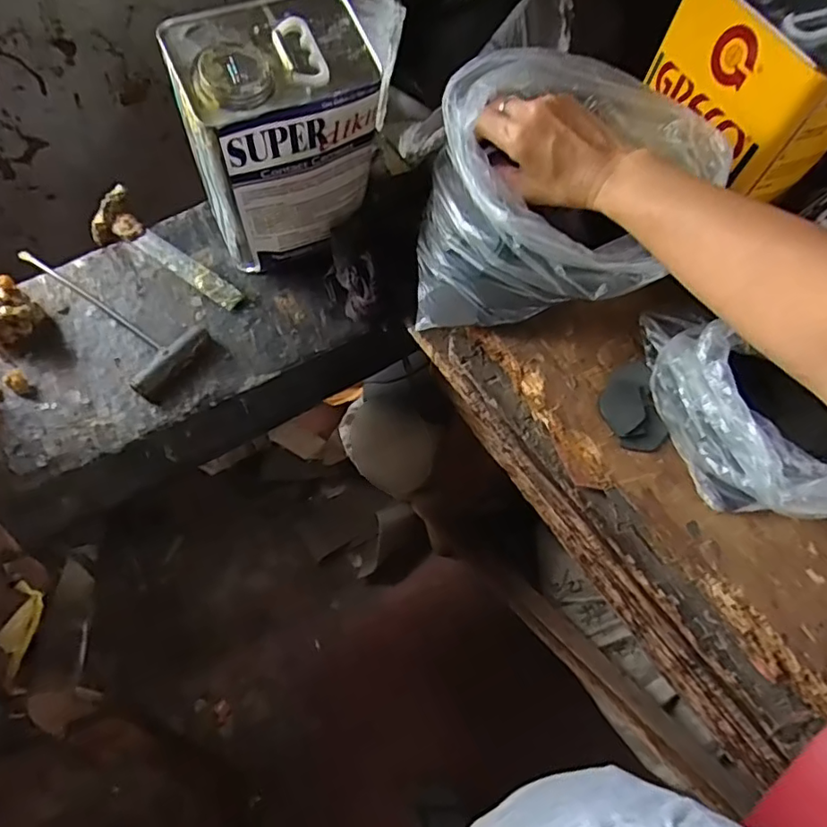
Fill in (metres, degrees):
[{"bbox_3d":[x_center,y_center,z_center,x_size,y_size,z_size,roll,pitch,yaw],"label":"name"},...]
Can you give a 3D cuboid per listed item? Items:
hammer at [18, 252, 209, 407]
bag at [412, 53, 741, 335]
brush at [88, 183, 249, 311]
[{"bbox_3d":[-0.316,-0.114,0.613,0.231,0.022,0.091,39,65,17],"label":"hammer"},{"bbox_3d":[0.122,-0.174,0.498,0.215,0.188,0.154,17,61,6],"label":"bag"},{"bbox_3d":[-0.278,-0.169,0.640,0.196,0.021,0.061,41,84,9],"label":"brush"}]

